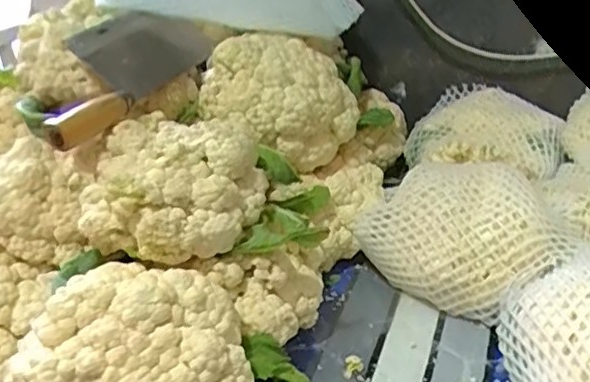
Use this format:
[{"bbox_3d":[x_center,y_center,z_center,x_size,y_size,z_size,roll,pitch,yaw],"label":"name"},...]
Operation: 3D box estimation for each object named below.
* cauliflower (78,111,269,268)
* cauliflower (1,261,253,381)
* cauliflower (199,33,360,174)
[{"bbox_3d":[-0.107,-0.006,0.556,0.145,0.093,0.140,1,30,-1],"label":"cauliflower"},{"bbox_3d":[-0.129,0.146,0.476,0.152,0.126,0.165,1,30,-1],"label":"cauliflower"},{"bbox_3d":[-0.017,-0.110,0.714,0.137,0.126,0.170,22,35,30],"label":"cauliflower"}]

